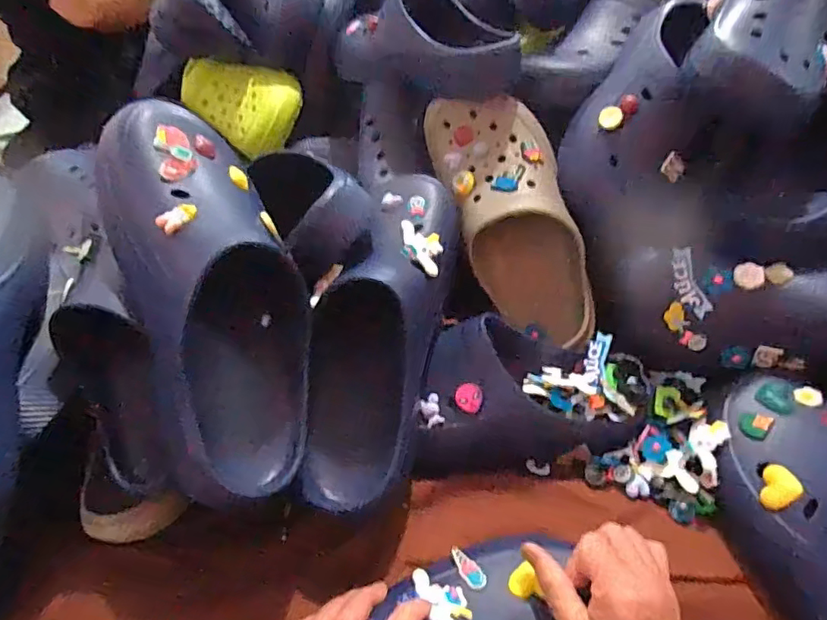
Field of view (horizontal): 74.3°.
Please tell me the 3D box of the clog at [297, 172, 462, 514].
[{"bbox_3d":[-0.031,0.018,0.479,0.097,0.115,0.316,17,87,19],"label":"clog"}]

